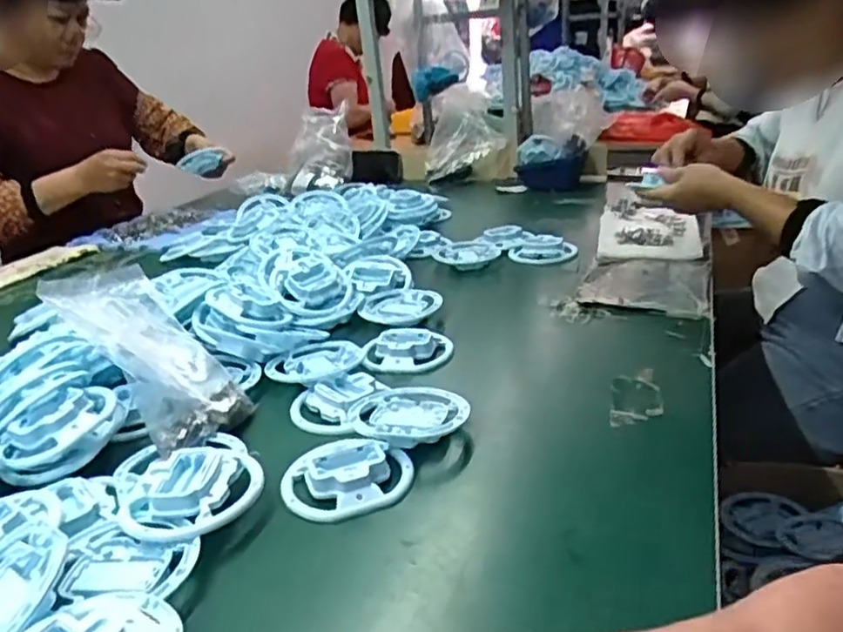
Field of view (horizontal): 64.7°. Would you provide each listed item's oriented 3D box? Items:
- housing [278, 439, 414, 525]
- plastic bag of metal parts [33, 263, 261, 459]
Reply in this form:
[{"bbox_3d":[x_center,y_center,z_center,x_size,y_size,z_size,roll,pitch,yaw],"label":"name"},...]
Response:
[{"bbox_3d":[-0.057,0.125,0.518,0.101,0.020,0.072,-8,22,-10],"label":"housing"},{"bbox_3d":[-0.245,0.035,0.630,0.196,0.050,0.168,42,15,-1],"label":"plastic bag of metal parts"}]

